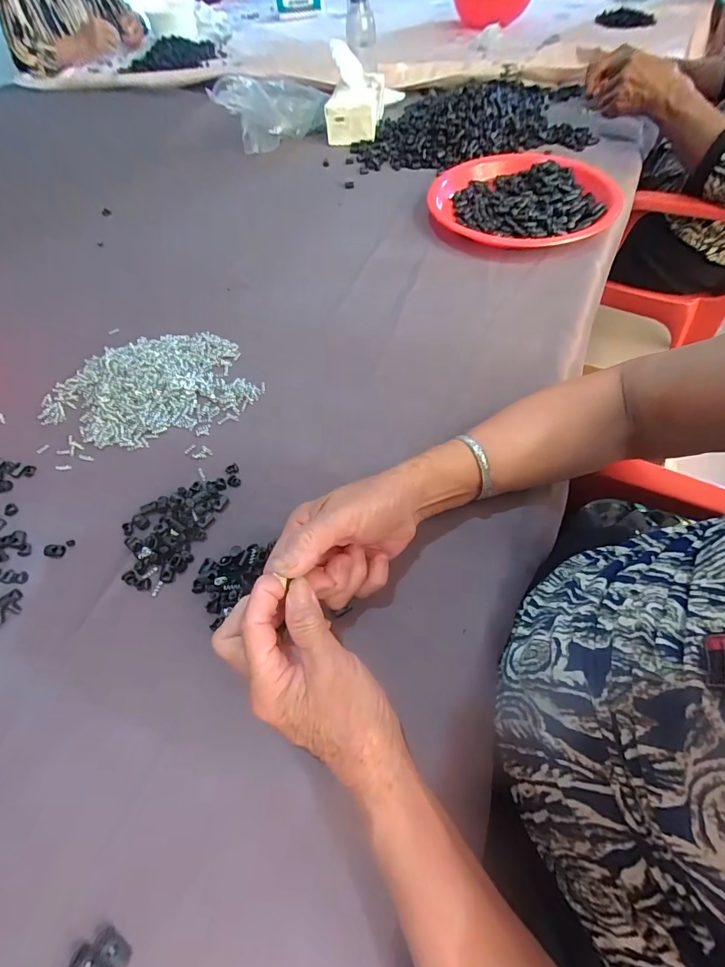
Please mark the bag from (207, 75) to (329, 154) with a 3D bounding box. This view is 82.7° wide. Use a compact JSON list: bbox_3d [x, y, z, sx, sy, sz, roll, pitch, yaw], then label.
[{"bbox_3d":[-0.158,-0.677,0.749,0.197,0.122,0.068,-34,62,-16],"label":"bag"}]

